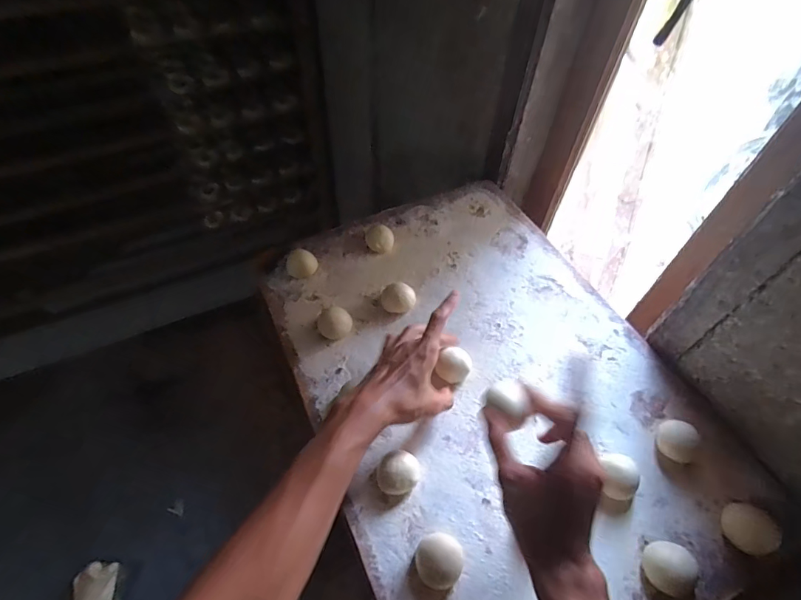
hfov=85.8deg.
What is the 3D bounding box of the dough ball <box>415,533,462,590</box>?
[{"bbox_3d":[0.036,0.241,0.399,0.042,0.027,0.042,1,53,-1],"label":"dough ball"}]

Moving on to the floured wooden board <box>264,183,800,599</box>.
[{"bbox_3d":[0.098,0.080,0.524,0.419,0.034,0.578,-21,57,-17],"label":"floured wooden board"}]

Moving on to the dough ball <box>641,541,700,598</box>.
[{"bbox_3d":[0.244,0.242,0.389,0.036,0.024,0.043,-8,54,-7],"label":"dough ball"}]

